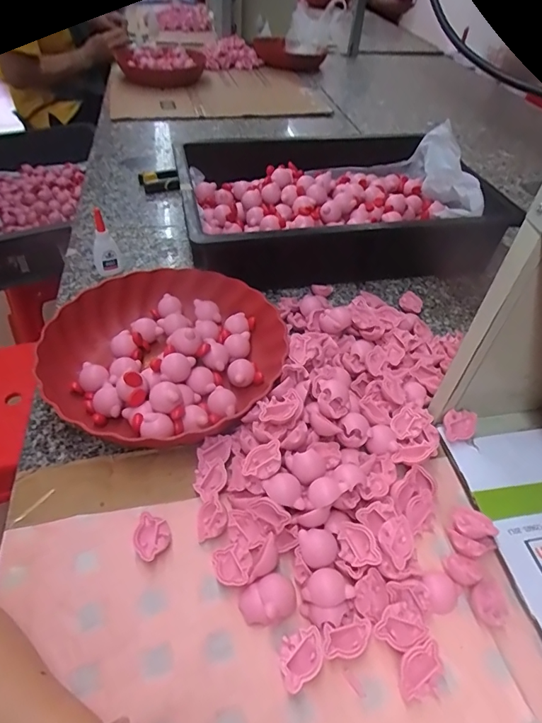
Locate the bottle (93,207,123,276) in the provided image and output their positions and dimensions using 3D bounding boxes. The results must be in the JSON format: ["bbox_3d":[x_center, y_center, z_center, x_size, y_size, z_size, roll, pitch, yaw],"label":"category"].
[{"bbox_3d":[-0.220,-0.159,0.589,0.034,0.080,0.024,-16,49,-16],"label":"bottle"}]

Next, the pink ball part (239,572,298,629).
[{"bbox_3d":[-0.002,0.168,0.318,0.039,0.018,0.029,-19,50,-19],"label":"pink ball part"}]

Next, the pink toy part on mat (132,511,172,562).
[{"bbox_3d":[-0.093,0.134,0.347,0.027,0.014,0.032,-28,53,-26],"label":"pink toy part on mat"}]

